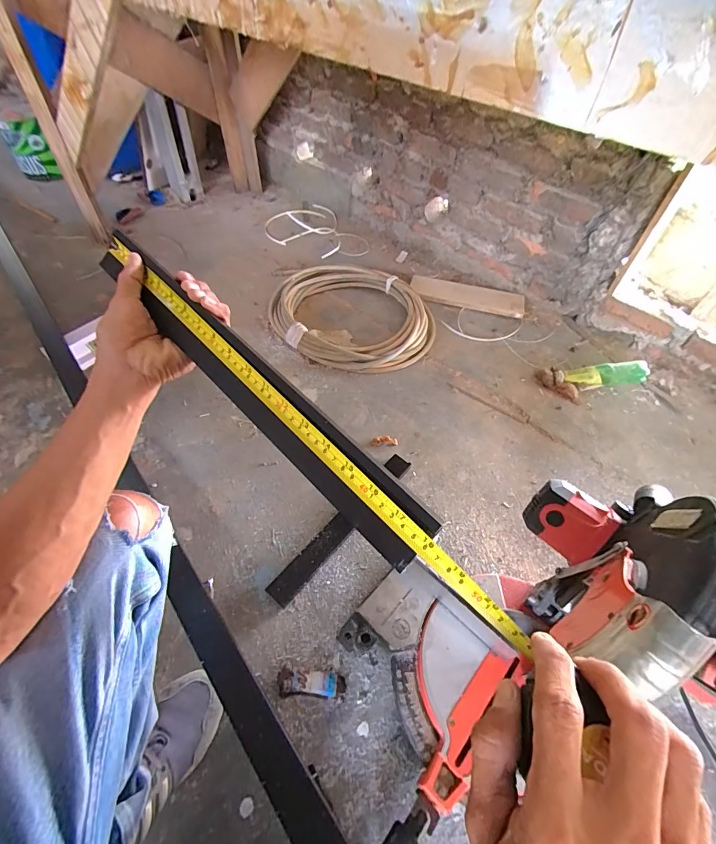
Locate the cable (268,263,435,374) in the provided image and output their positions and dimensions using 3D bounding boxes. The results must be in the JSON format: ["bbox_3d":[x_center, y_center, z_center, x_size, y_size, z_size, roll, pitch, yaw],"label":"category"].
[{"bbox_3d":[-0.020,-0.315,1.132,0.487,0.051,0.408,35,59,21],"label":"cable"}]

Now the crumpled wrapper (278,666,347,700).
[{"bbox_3d":[-0.071,0.405,0.602,0.102,0.018,0.037,2,53,-1],"label":"crumpled wrapper"}]

